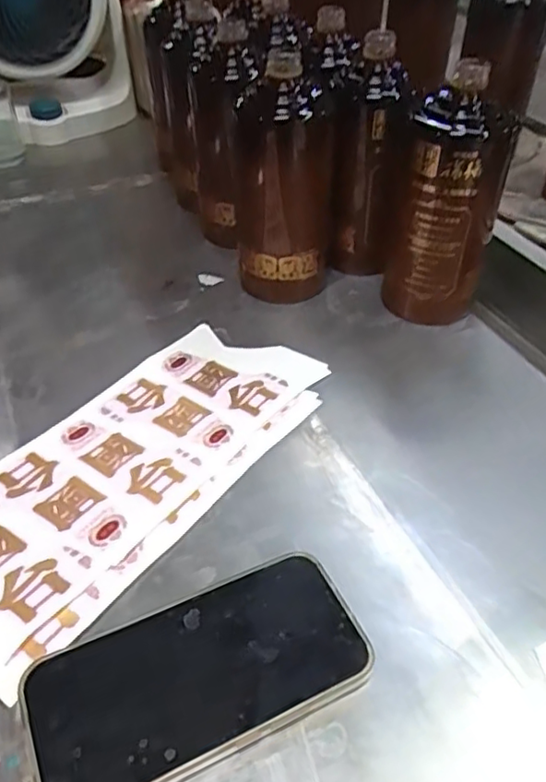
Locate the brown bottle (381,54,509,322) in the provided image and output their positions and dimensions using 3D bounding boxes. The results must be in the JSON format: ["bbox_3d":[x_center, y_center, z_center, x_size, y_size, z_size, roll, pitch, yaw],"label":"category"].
[{"bbox_3d":[0.136,-0.149,0.495,0.078,0.186,0.081,7,43,7],"label":"brown bottle"}]

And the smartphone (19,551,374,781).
[{"bbox_3d":[-0.035,0.135,0.296,0.155,0.013,0.077,-17,44,-20],"label":"smartphone"}]

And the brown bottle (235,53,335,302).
[{"bbox_3d":[0.010,-0.170,0.518,0.080,0.183,0.077,0,42,0],"label":"brown bottle"}]

